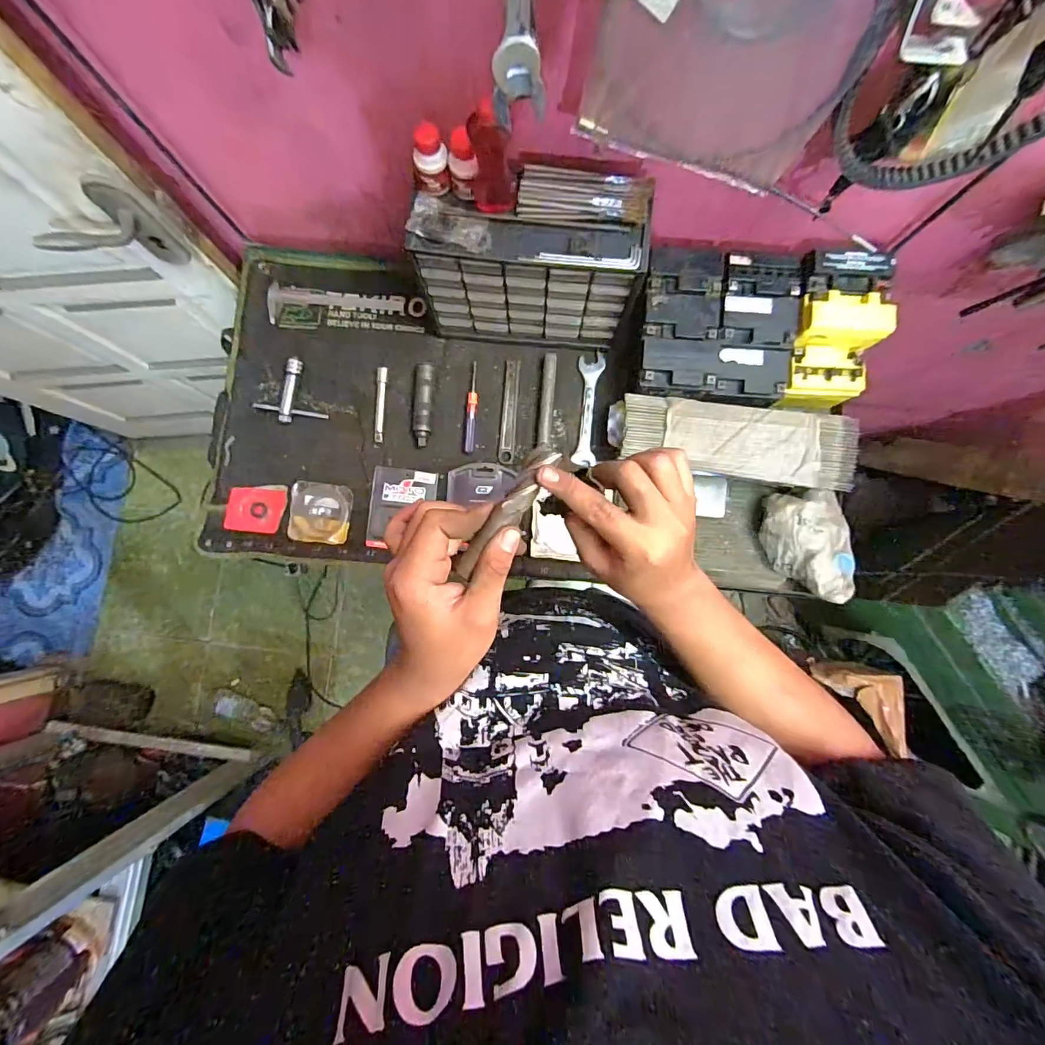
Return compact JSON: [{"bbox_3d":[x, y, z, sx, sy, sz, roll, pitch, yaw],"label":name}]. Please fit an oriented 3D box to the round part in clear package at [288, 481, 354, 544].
[{"bbox_3d":[-0.323,-0.016,0.733,0.093,0.011,0.095,5,84,1],"label":"round part in clear package"}]

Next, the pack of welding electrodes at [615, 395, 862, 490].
[{"bbox_3d":[0.320,-0.120,0.671,0.341,0.024,0.109,7,84,1],"label":"pack of welding electrodes"}]

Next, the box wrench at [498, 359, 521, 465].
[{"bbox_3d":[-0.021,-0.182,0.753,0.024,0.005,0.172,5,84,0],"label":"box wrench"}]

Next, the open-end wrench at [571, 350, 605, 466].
[{"bbox_3d":[0.108,-0.187,0.753,0.040,0.007,0.189,6,84,1],"label":"open-end wrench"}]

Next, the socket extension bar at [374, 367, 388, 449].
[{"bbox_3d":[-0.231,-0.188,0.745,0.016,0.010,0.128,4,84,0],"label":"socket extension bar"}]

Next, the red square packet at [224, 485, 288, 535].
[{"bbox_3d":[-0.426,-0.023,0.734,0.092,0.006,0.078,4,84,0],"label":"red square packet"}]

